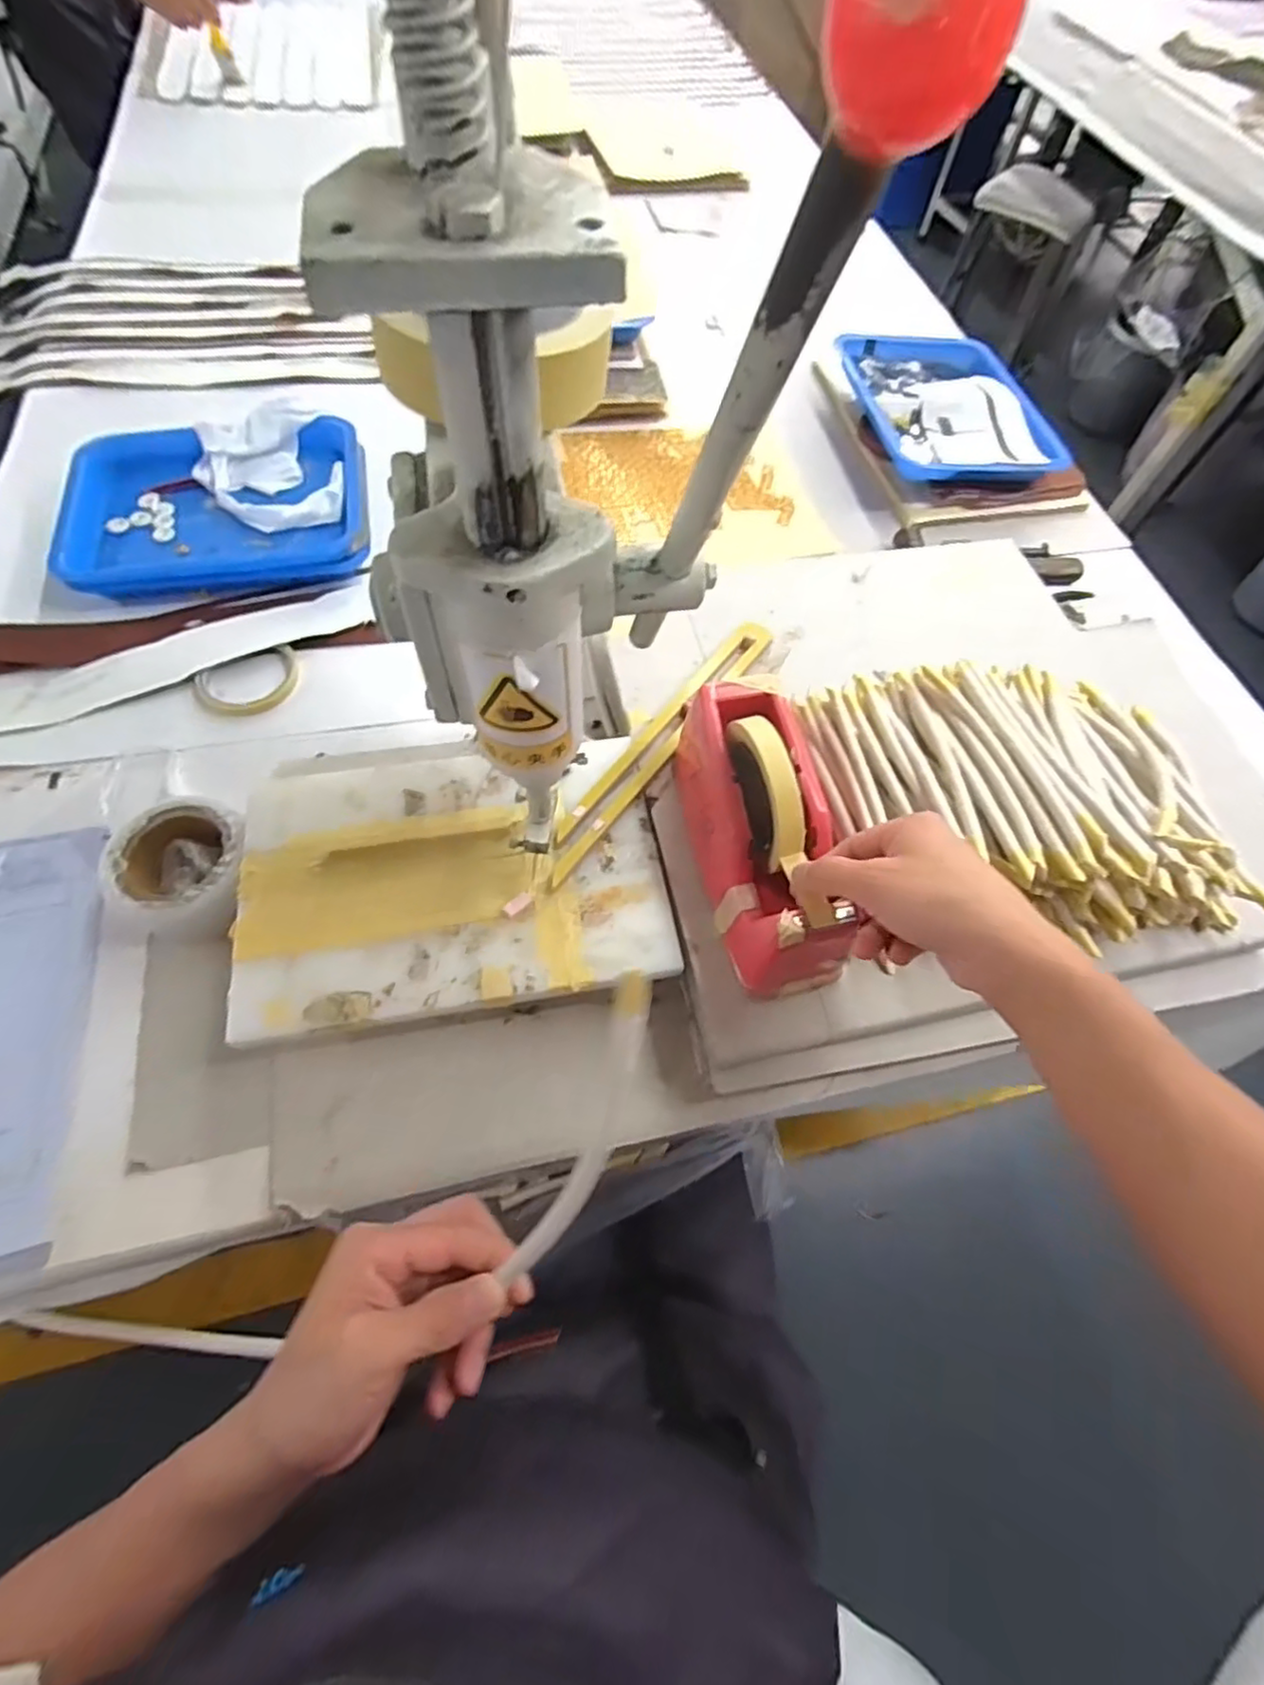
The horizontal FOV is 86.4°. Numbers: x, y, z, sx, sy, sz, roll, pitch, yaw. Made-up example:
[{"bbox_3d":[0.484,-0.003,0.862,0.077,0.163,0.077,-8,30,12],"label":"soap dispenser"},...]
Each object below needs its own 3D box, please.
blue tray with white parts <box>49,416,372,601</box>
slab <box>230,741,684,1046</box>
[{"bbox_3d":[-0.425,-0.353,0.705,0.285,0.041,0.212,-9,64,-9],"label":"blue tray with white parts"},{"bbox_3d":[-0.128,0.019,0.494,0.293,0.016,0.206,-7,64,-8],"label":"slab"}]

